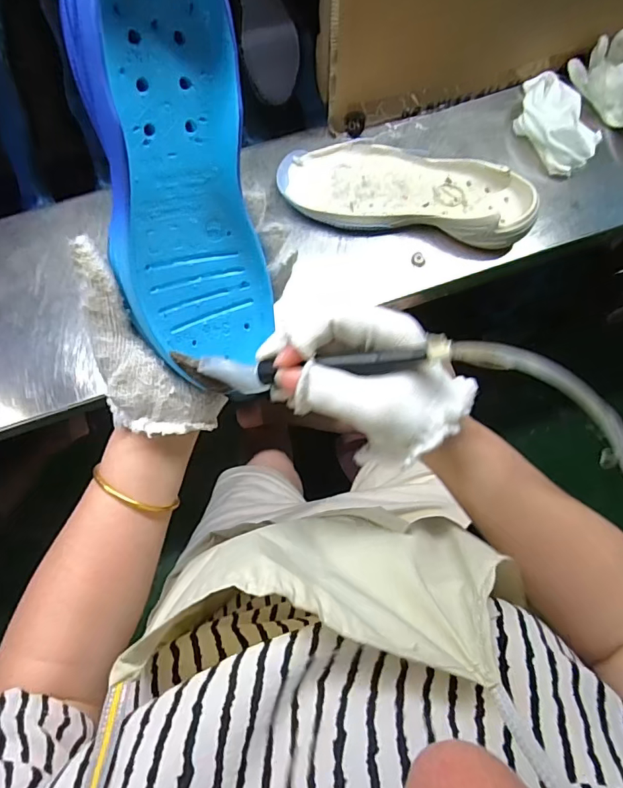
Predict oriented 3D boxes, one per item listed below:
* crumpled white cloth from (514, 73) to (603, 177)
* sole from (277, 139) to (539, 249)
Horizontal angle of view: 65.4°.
[{"bbox_3d":[0.285,-0.321,0.571,0.079,0.035,0.120,-39,81,-8],"label":"crumpled white cloth"},{"bbox_3d":[0.104,-0.229,0.546,0.278,0.043,0.103,11,78,2],"label":"sole"}]

